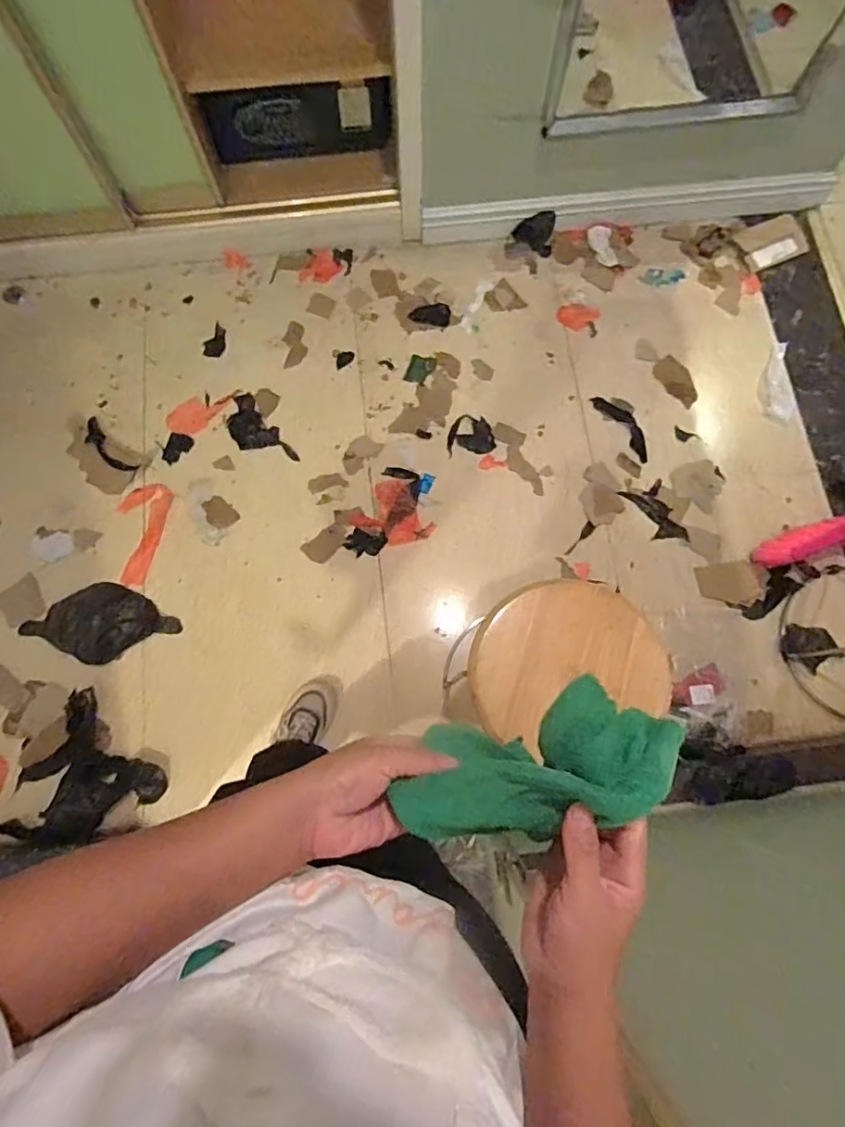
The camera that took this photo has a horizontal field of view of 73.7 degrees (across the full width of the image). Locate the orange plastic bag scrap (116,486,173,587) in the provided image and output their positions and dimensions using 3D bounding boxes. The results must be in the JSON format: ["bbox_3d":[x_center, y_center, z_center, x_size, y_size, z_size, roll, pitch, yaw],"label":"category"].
[{"bbox_3d":[-0.643,-0.072,1.265,0.114,0.009,0.234,13,75,3],"label":"orange plastic bag scrap"}]

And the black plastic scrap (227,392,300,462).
[{"bbox_3d":[-0.397,-0.309,1.341,0.095,0.010,0.222,-37,78,-10],"label":"black plastic scrap"}]

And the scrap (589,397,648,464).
[{"bbox_3d":[0.490,-0.334,1.360,0.062,0.007,0.200,-34,78,-9],"label":"scrap"}]

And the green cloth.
[{"bbox_3d":[0.073,0.131,0.368,0.176,0.063,0.079,-21,74,20],"label":"green cloth"}]

